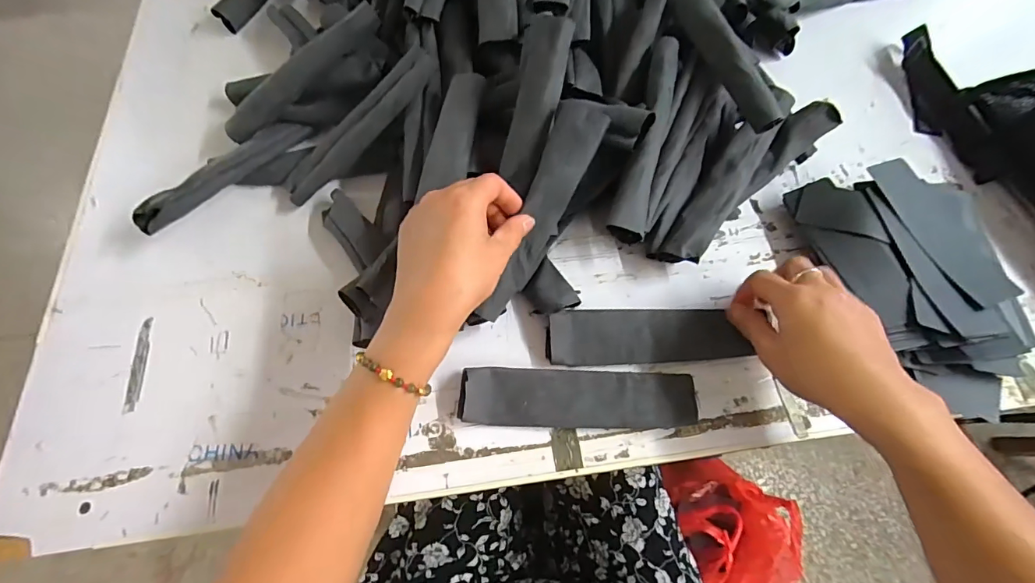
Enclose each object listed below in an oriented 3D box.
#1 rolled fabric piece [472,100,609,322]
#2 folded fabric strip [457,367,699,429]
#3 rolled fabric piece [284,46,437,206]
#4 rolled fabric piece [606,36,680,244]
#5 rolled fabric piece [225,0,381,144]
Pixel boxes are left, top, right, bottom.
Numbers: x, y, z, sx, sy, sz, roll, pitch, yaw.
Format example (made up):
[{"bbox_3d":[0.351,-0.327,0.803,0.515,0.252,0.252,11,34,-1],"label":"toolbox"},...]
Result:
[{"bbox_3d":[0.019,-0.060,0.367,0.037,0.011,0.182,19,104,-17],"label":"rolled fabric piece"},{"bbox_3d":[0.048,0.086,0.365,0.181,0.020,0.044,0,66,0],"label":"folded fabric strip"},{"bbox_3d":[-0.149,-0.153,0.426,0.183,0.022,0.032,-40,70,12],"label":"rolled fabric piece"},{"bbox_3d":[0.109,-0.129,0.372,0.028,0.033,0.185,17,69,3],"label":"rolled fabric piece"},{"bbox_3d":[-0.208,-0.209,0.438,0.181,0.028,0.022,-34,69,10],"label":"rolled fabric piece"}]

